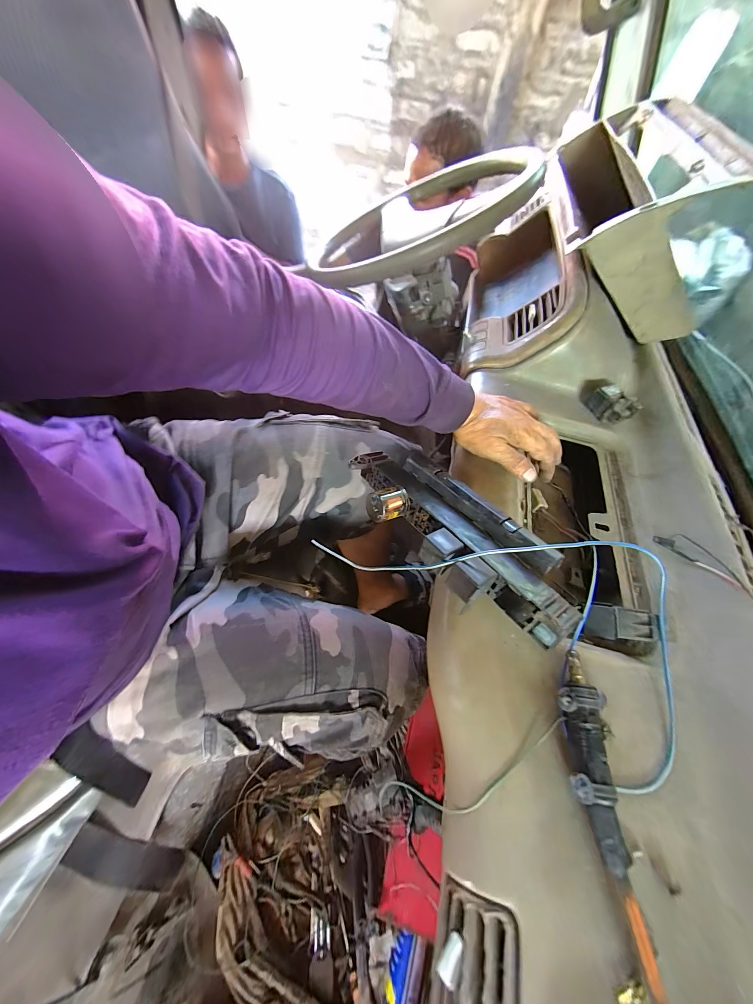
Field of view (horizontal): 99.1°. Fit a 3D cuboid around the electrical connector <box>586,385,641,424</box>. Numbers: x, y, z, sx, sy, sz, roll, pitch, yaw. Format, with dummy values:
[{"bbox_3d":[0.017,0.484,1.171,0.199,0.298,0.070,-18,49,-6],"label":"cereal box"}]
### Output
[{"bbox_3d":[0.327,-0.135,0.446,0.030,0.033,0.055,-28,65,-20],"label":"electrical connector"}]

